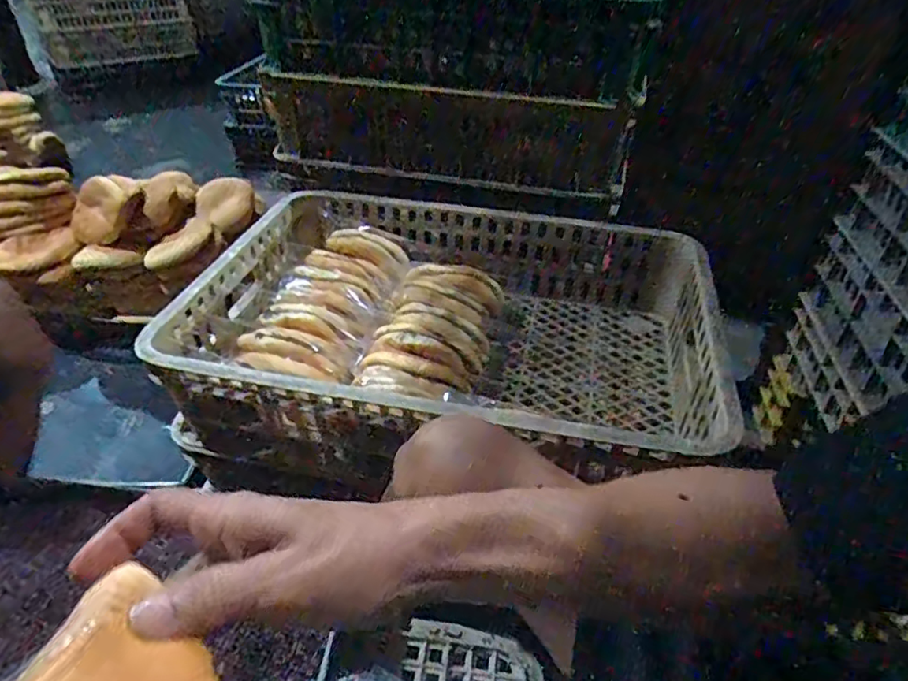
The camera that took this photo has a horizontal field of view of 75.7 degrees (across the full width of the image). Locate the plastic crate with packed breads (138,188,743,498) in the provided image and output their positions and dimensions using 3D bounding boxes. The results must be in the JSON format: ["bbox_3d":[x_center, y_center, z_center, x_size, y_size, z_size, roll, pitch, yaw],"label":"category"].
[{"bbox_3d":[-0.005,-0.014,0.743,0.599,0.137,0.413,9,38,10],"label":"plastic crate with packed breads"}]

